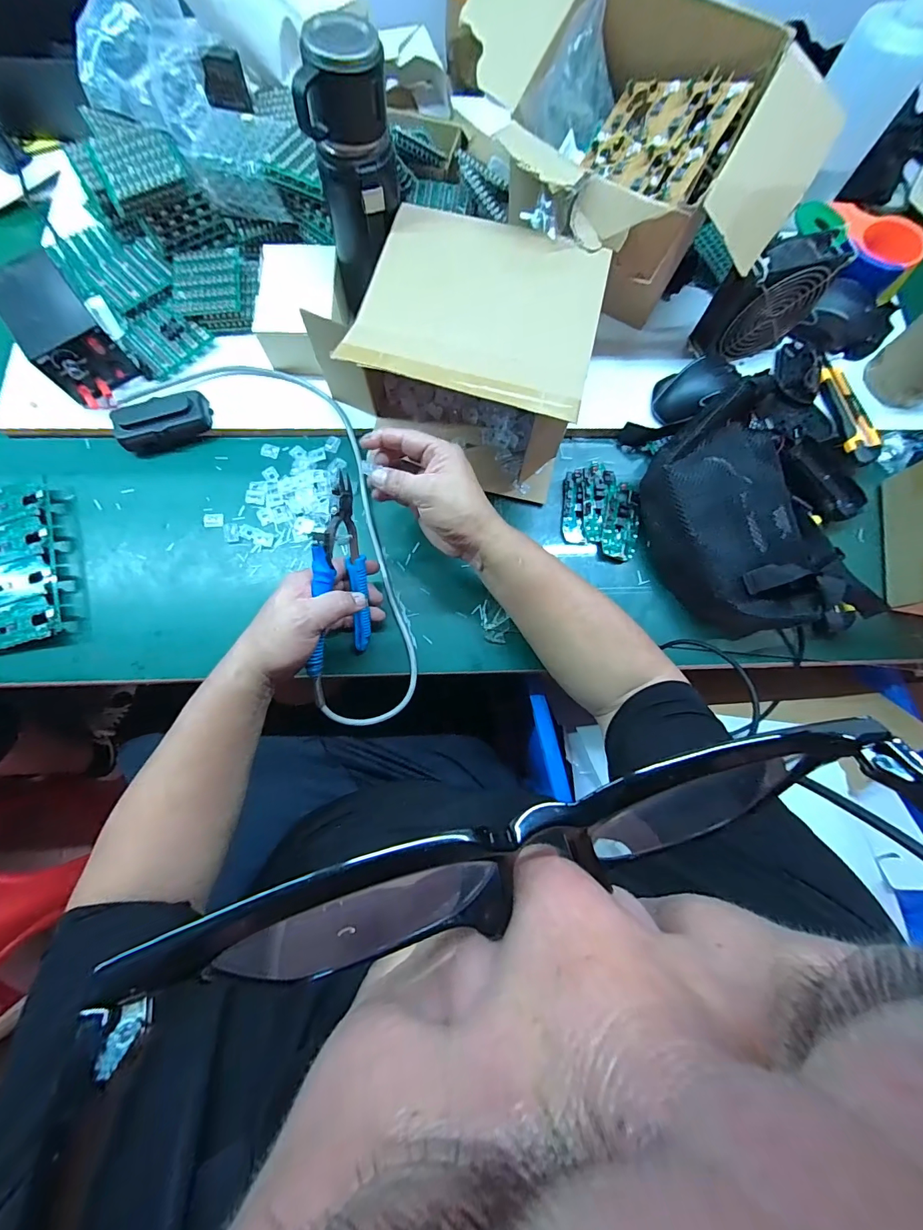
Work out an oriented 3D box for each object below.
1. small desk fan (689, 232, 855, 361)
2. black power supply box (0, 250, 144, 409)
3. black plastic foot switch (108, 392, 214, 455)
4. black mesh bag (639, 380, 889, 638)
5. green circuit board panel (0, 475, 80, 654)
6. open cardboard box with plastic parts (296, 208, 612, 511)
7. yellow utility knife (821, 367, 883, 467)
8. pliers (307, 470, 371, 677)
[{"bbox_3d":[0.360,-0.371,0.509,0.132,0.110,0.055,-20,81,-5],"label":"small desk fan"},{"bbox_3d":[-0.461,-0.325,0.498,0.085,0.083,0.146,-36,82,-7],"label":"black power supply box"},{"bbox_3d":[-0.352,-0.229,0.513,0.104,0.028,0.054,-22,81,-5],"label":"black plastic foot switch"},{"bbox_3d":[0.313,-0.095,0.473,0.172,0.090,0.268,-21,81,-5],"label":"black mesh bag"},{"bbox_3d":[-0.508,-0.061,0.483,0.114,0.023,0.197,-16,80,-4],"label":"green circuit board panel"},{"bbox_3d":[0.015,-0.289,0.473,0.242,0.153,0.223,19,80,2],"label":"open cardboard box with plastic parts"},{"bbox_3d":[0.482,-0.249,0.533,0.036,0.013,0.137,-9,80,-3],"label":"yellow utility knife"},{"bbox_3d":[-0.120,-0.038,0.426,0.024,0.075,0.178,10,109,19],"label":"pliers"}]

